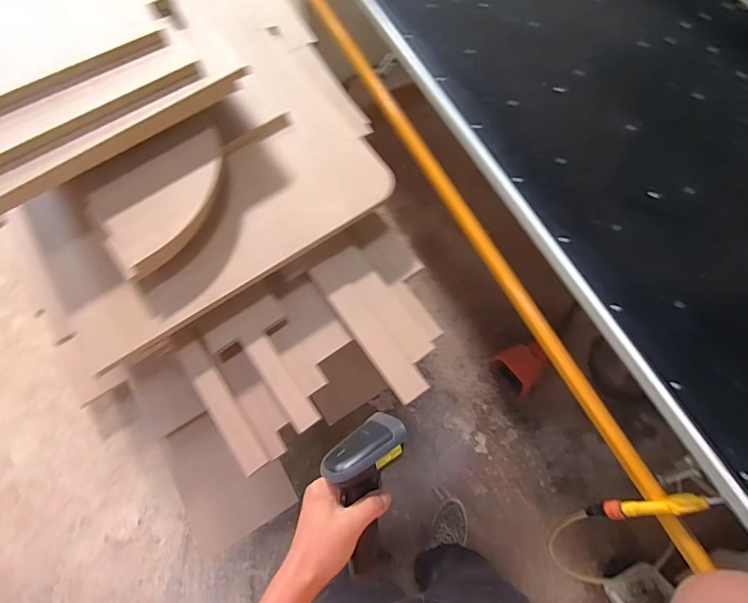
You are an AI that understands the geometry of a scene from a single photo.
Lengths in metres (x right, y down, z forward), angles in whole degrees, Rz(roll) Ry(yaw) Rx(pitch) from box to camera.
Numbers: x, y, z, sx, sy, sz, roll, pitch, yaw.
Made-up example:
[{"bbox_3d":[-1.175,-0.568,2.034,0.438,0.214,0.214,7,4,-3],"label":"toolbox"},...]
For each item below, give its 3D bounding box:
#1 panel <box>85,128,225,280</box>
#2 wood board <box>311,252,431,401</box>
[{"bbox_3d":[-0.339,-0.174,0.724,0.245,0.028,0.171,-39,73,-11],"label":"panel"},{"bbox_3d":[-0.013,0.046,0.775,0.055,0.019,0.300,-34,72,-10],"label":"wood board"}]

